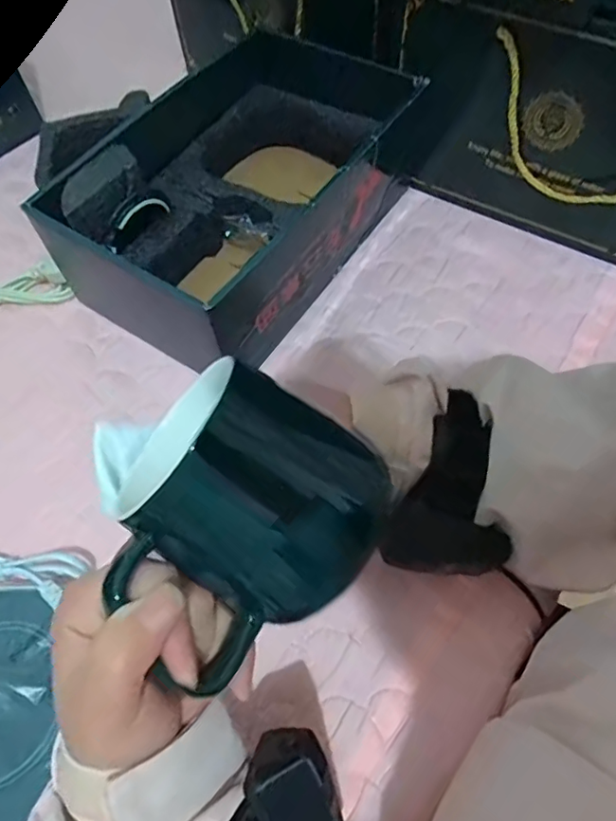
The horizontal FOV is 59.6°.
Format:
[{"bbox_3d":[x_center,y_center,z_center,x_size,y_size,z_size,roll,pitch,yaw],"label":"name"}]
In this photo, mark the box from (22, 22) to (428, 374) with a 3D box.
[{"bbox_3d":[-0.047,-0.171,0.434,0.164,0.102,0.267,31,67,17],"label":"box"}]

